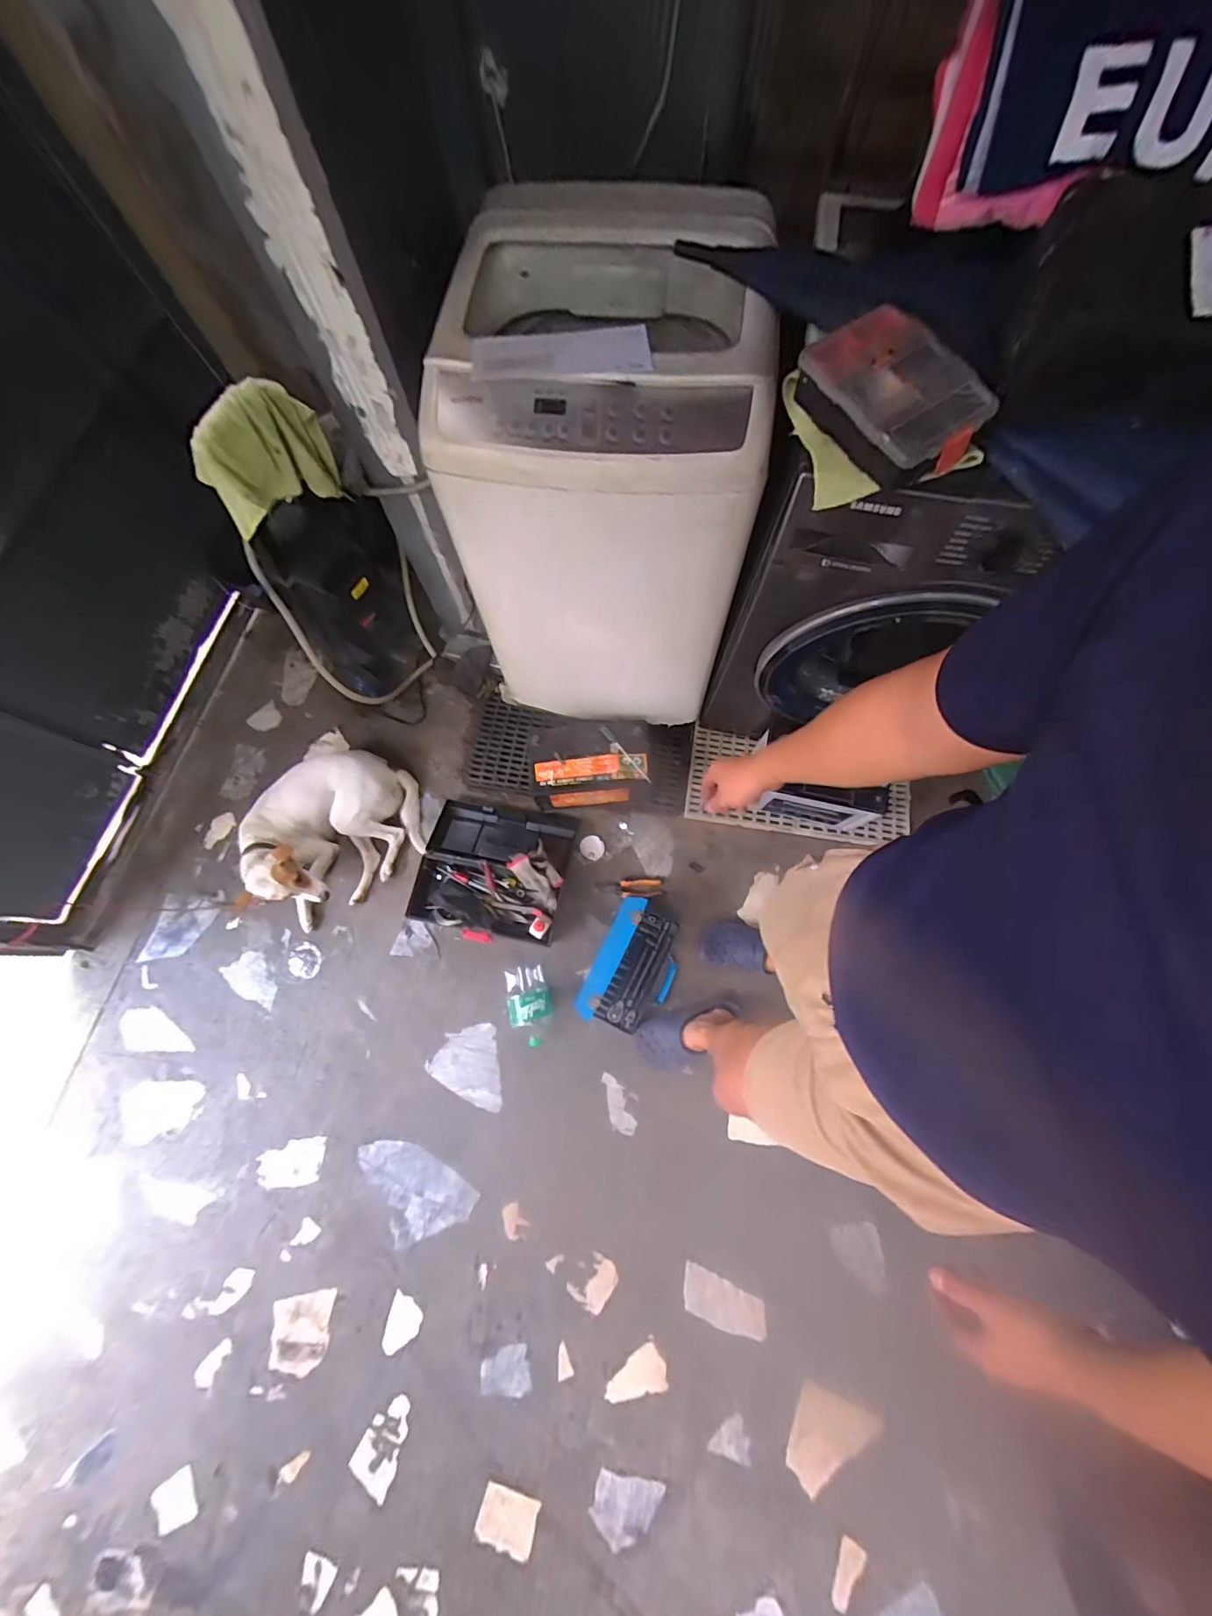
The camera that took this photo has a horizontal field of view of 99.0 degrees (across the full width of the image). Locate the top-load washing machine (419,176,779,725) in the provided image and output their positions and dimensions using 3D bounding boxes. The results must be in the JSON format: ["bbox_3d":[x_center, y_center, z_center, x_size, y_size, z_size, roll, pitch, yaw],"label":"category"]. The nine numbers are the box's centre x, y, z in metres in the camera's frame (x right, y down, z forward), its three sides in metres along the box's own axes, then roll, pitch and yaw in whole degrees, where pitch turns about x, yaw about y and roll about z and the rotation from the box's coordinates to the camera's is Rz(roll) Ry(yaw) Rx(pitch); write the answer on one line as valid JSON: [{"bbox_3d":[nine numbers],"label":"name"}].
[{"bbox_3d":[0.000,-0.616,1.117,0.520,0.796,0.496,5,74,3],"label":"top-load washing machine"}]

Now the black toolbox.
[{"bbox_3d":[-0.296,0.156,1.364,0.378,0.133,0.331,10,74,3],"label":"black toolbox"}]

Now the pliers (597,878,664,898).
[{"bbox_3d":[0.061,0.211,1.363,0.167,0.025,0.050,-2,74,1],"label":"pliers"}]

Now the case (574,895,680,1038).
[{"bbox_3d":[0.071,0.390,1.248,0.192,0.159,0.294,24,76,8],"label":"case"}]

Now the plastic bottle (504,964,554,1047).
[{"bbox_3d":[-0.186,0.483,1.271,0.100,0.062,0.179,-9,74,-3],"label":"plastic bottle"}]

